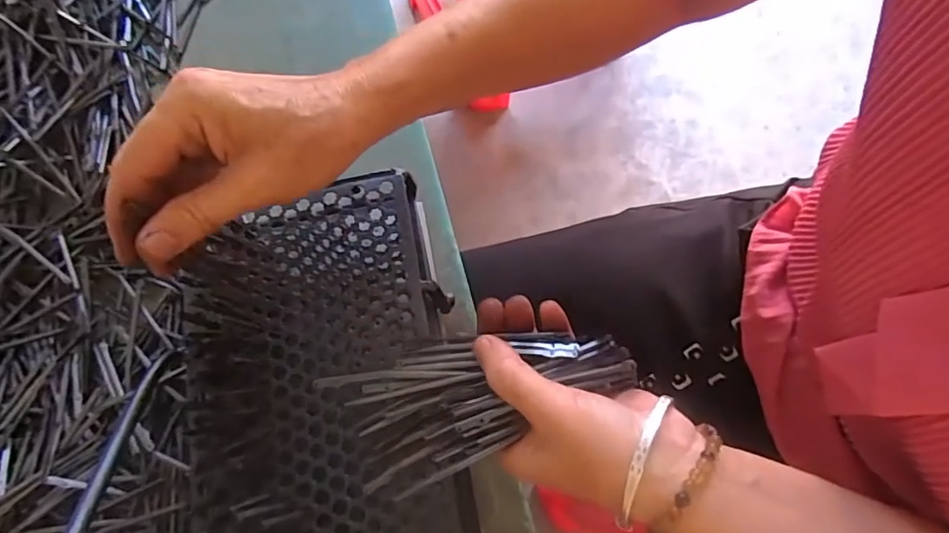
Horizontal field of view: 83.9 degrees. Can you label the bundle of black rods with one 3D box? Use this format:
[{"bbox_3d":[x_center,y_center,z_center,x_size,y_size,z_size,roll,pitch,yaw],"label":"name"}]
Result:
[{"bbox_3d":[0.004,0.066,0.273,0.153,0.022,0.068,-15,73,2],"label":"bundle of black rods"}]

